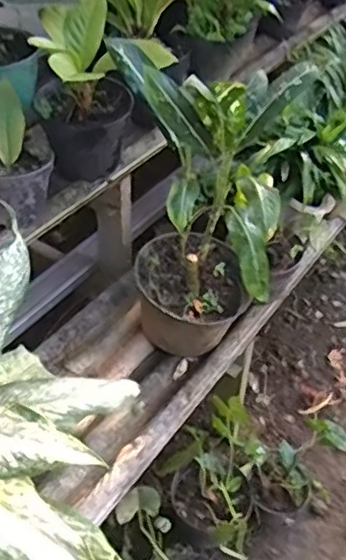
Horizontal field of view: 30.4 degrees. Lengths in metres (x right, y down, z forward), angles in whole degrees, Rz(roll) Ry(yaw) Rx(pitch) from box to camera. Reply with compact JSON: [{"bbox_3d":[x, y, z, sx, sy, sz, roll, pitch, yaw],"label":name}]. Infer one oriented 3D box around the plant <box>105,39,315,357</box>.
[{"bbox_3d":[0.044,-0.108,1.222,0.341,0.563,0.270,8,43,6],"label":"plant"}]

